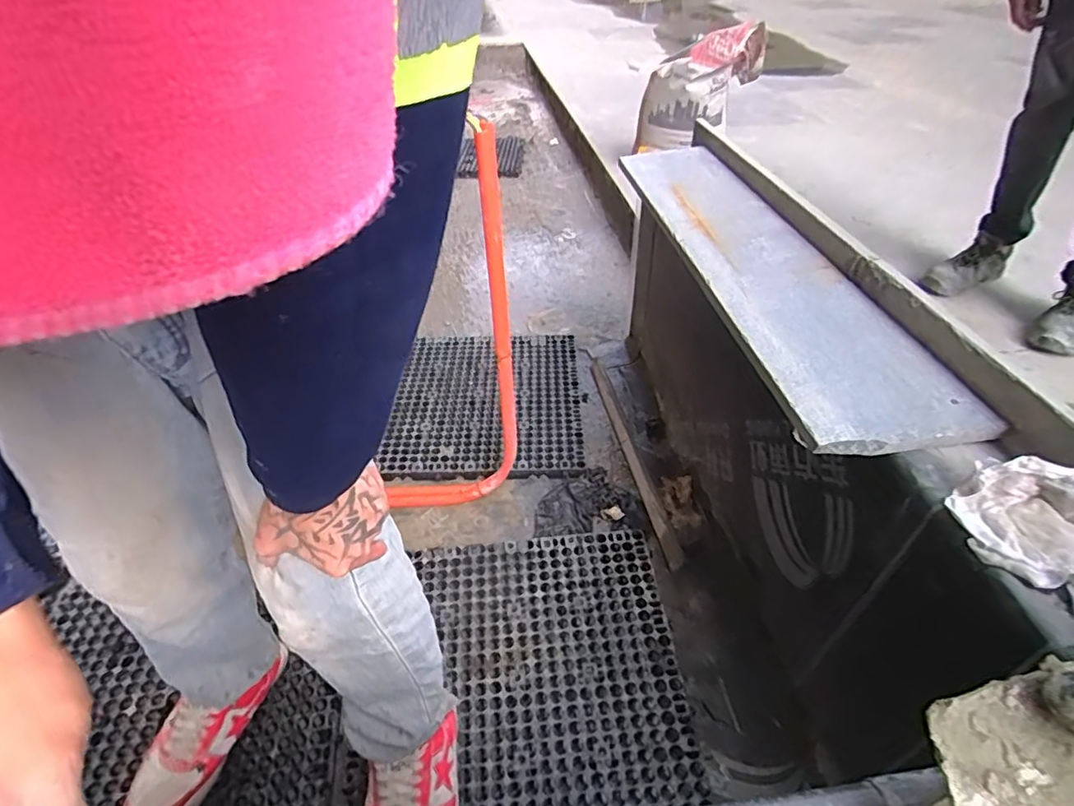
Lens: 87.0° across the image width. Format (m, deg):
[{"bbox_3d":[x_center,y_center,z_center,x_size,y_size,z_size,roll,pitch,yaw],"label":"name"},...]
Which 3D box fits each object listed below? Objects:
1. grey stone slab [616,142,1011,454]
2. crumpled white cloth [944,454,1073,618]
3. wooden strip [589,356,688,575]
[{"bbox_3d":[0.328,-0.244,0.896,0.198,0.020,0.857,-5,41,-5],"label":"grey stone slab"},{"bbox_3d":[0.446,0.112,0.484,0.121,0.022,0.144,-22,49,7],"label":"crumpled white cloth"},{"bbox_3d":[0.207,0.098,1.260,0.037,0.023,0.603,-7,41,-7],"label":"wooden strip"}]

